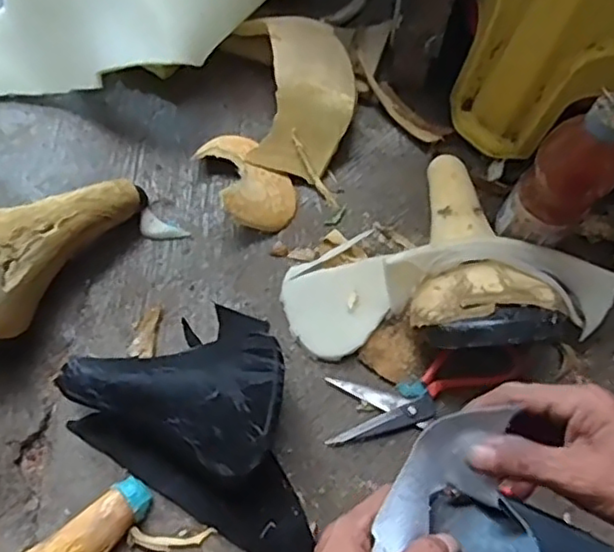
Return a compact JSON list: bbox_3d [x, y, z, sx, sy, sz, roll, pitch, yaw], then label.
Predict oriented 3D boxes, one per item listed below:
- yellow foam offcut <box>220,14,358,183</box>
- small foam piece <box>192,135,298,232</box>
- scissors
[{"bbox_3d":[-0.018,-0.203,0.685,0.131,0.085,0.179,0,71,-2],"label":"yellow foam offcut"},{"bbox_3d":[-0.062,-0.103,0.668,0.081,0.049,0.122,-28,74,-11],"label":"small foam piece"},{"bbox_3d":[0.118,0.109,0.615,0.200,0.019,0.082,-12,72,-6],"label":"scissors"}]

